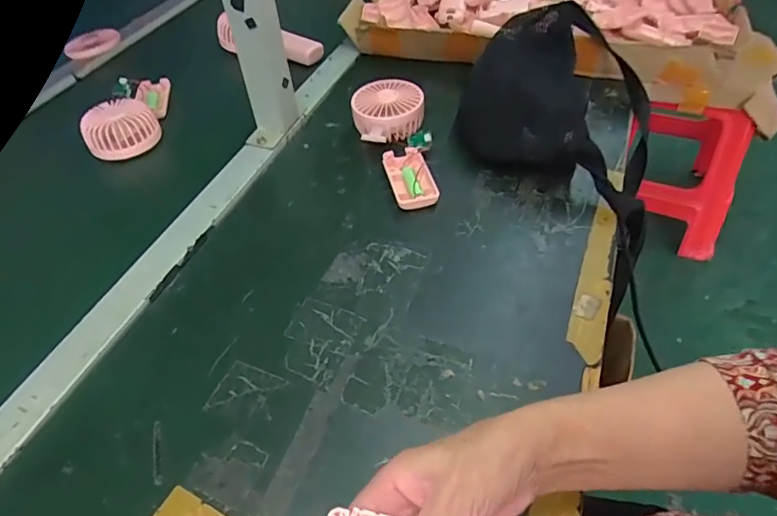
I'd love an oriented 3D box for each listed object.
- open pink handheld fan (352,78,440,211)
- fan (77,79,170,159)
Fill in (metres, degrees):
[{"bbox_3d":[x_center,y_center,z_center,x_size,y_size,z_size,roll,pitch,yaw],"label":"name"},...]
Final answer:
[{"bbox_3d":[0.006,-0.137,0.594,0.082,0.046,0.200,-7,47,-1],"label":"open pink handheld fan"},{"bbox_3d":[-0.346,-0.200,0.684,0.083,0.047,0.174,-12,47,-5],"label":"fan"}]

